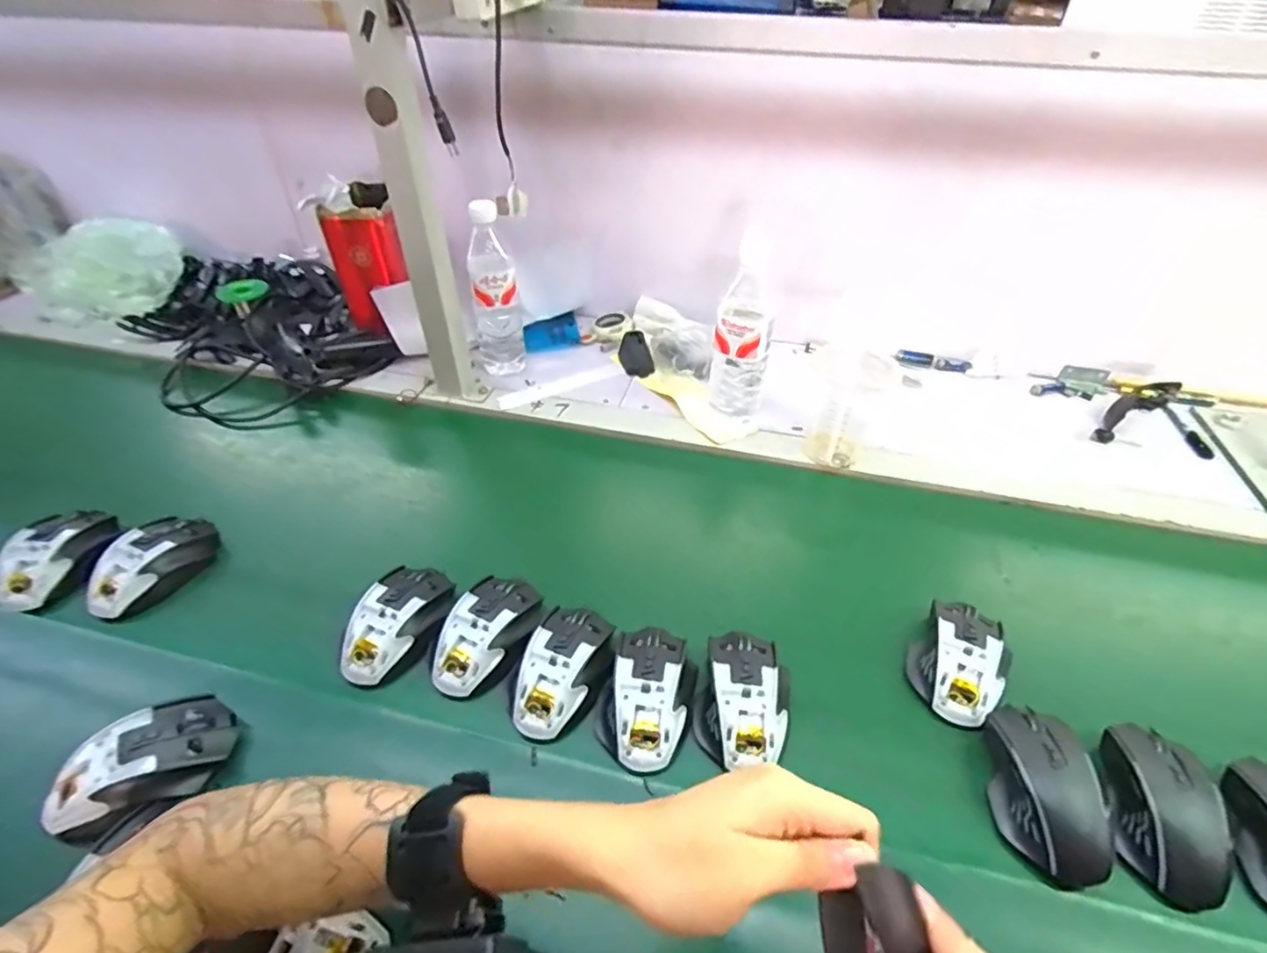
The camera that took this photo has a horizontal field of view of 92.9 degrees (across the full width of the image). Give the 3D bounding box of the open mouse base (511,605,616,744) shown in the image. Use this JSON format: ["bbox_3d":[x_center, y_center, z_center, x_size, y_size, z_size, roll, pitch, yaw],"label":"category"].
[{"bbox_3d":[-0.059,0.159,0.511,0.074,0.033,0.119,15,44,15],"label":"open mouse base"}]

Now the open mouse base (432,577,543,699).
[{"bbox_3d":[-0.132,0.137,0.538,0.073,0.038,0.117,24,47,24],"label":"open mouse base"}]

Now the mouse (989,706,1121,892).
[{"bbox_3d":[0.303,0.225,0.436,0.070,0.032,0.111,16,46,16],"label":"mouse"}]

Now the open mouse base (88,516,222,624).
[{"bbox_3d":[-0.474,0.086,0.597,0.082,0.036,0.121,22,46,22],"label":"open mouse base"}]

